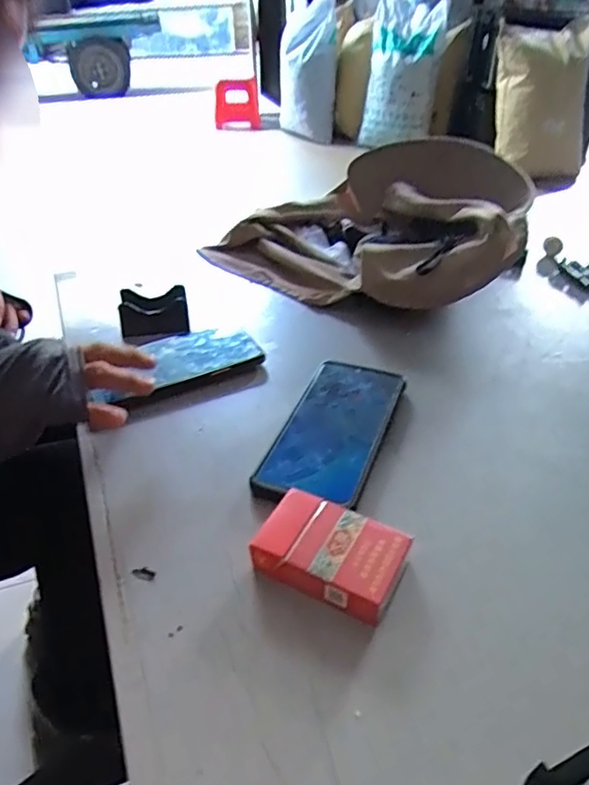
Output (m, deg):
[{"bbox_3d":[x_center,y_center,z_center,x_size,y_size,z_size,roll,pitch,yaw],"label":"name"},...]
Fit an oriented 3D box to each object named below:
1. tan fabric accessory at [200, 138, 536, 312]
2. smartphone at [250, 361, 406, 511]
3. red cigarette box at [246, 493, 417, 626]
[{"bbox_3d":[0.093,-0.201,0.697,0.350,0.113,0.252,24,44,29],"label":"tan fabric accessory"},{"bbox_3d":[0.032,0.030,0.472,0.082,0.015,0.160,13,39,17],"label":"smartphone"},{"bbox_3d":[0.022,0.102,0.370,0.087,0.024,0.057,19,41,24],"label":"red cigarette box"}]

